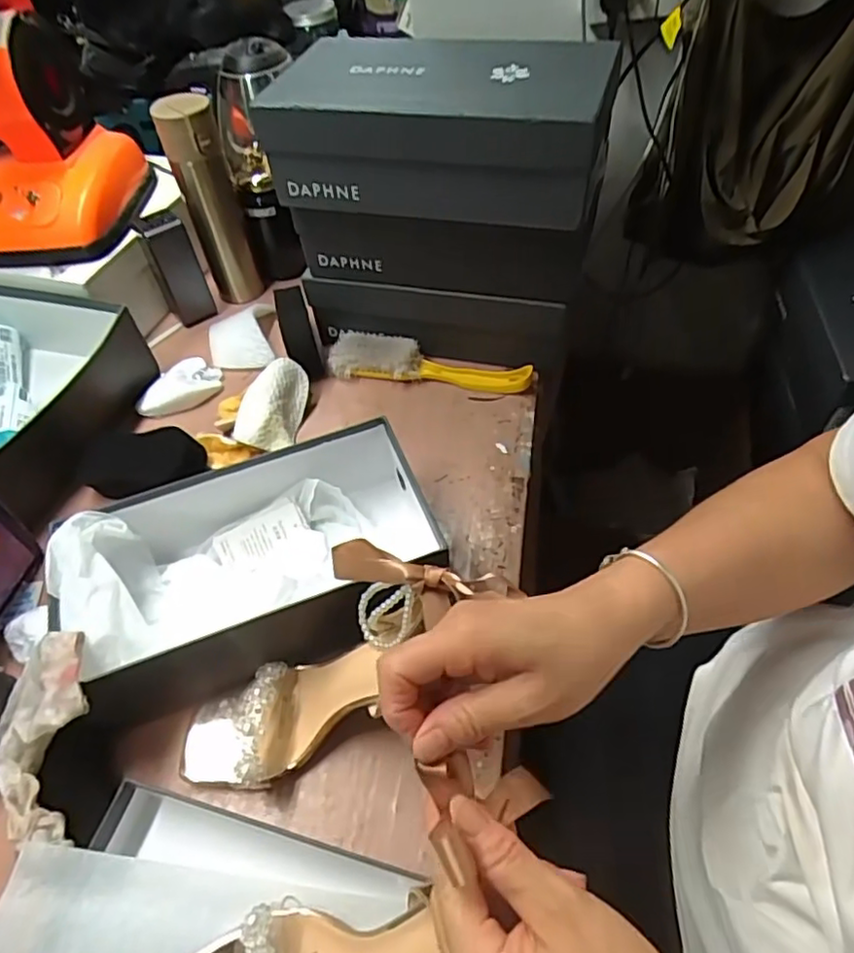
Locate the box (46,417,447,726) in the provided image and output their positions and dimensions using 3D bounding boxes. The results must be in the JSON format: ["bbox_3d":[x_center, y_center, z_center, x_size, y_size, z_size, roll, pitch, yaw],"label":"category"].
[{"bbox_3d":[-0.140,0.074,0.524,0.283,0.084,0.166,-19,52,-10],"label":"box"}]

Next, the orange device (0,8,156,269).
[{"bbox_3d":[-0.450,-0.375,0.696,0.174,0.198,0.192,-2,51,3],"label":"orange device"}]

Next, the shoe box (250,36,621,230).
[{"bbox_3d":[0.011,-0.321,0.572,0.291,0.101,0.155,10,52,12],"label":"shoe box"}]

